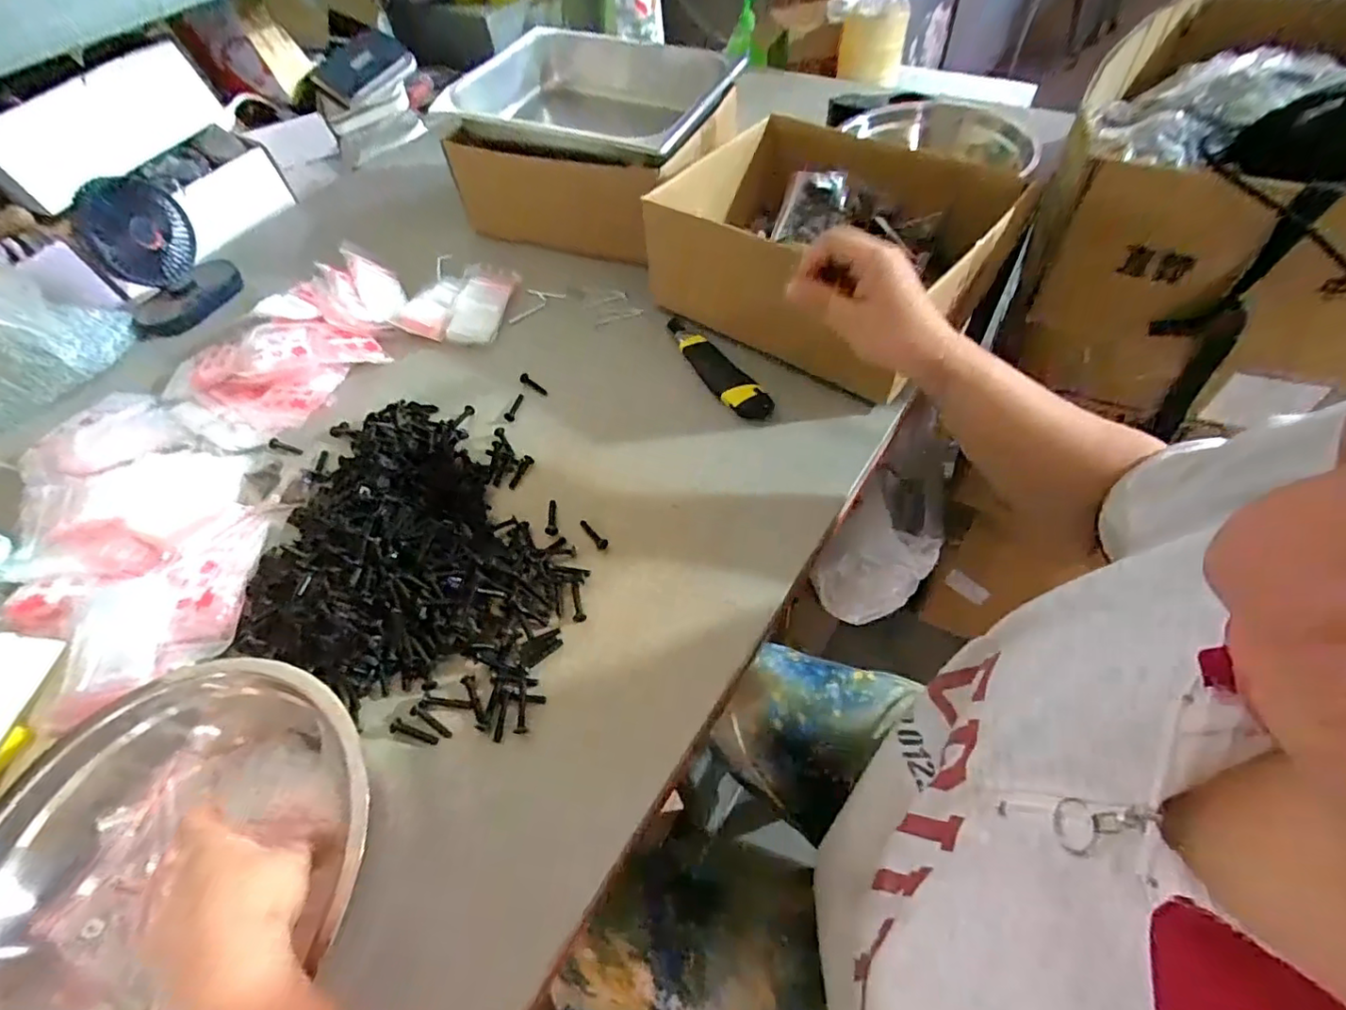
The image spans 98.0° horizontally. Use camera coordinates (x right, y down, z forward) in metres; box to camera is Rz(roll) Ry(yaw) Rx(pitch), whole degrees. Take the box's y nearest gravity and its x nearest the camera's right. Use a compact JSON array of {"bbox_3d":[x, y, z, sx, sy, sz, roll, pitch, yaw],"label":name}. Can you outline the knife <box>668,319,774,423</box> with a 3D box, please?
[{"bbox_3d":[0.043,-0.148,0.625,0.041,0.017,0.168,-32,58,-15],"label":"knife"}]

